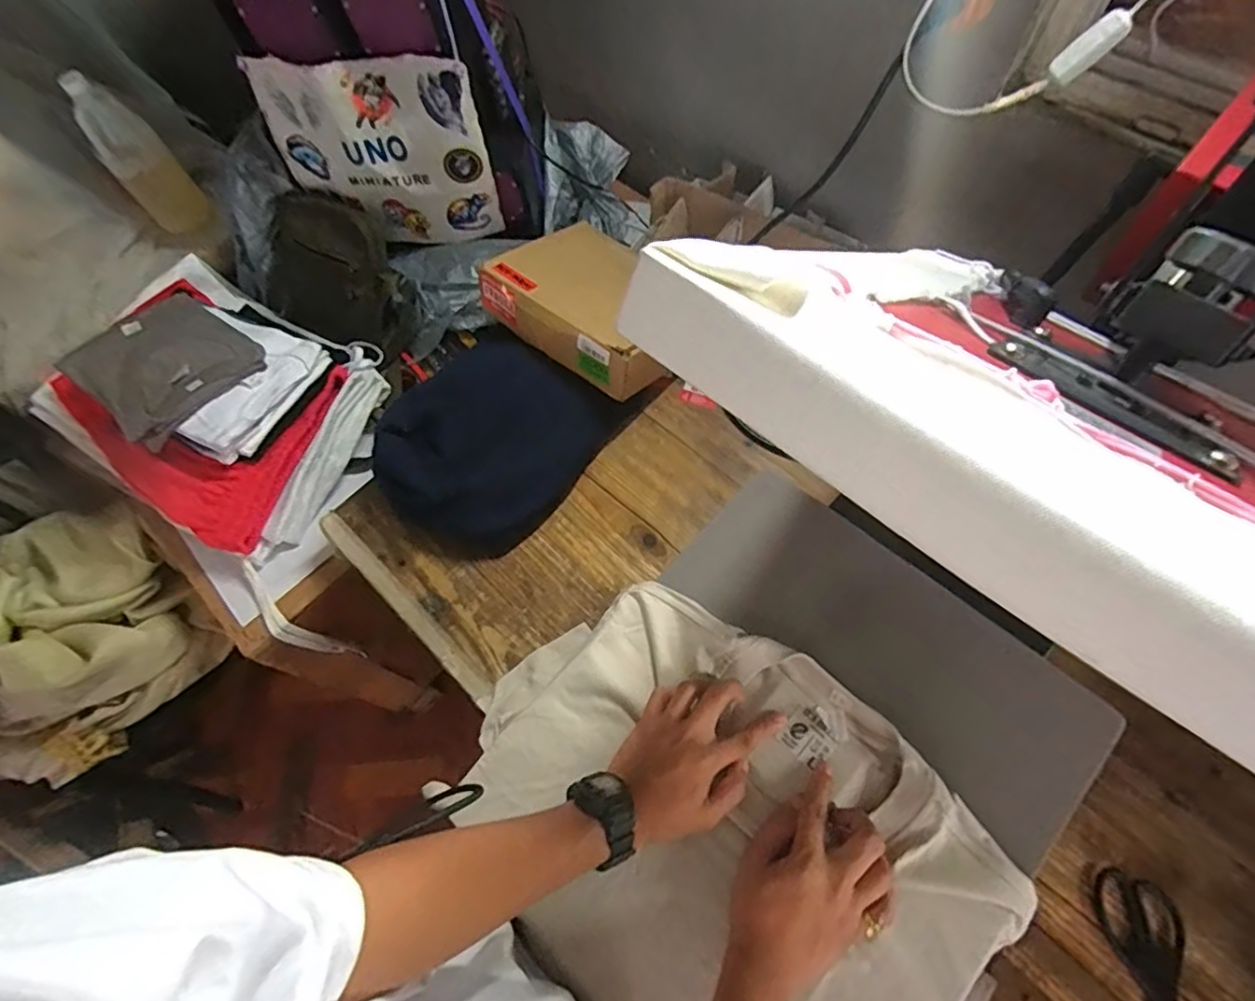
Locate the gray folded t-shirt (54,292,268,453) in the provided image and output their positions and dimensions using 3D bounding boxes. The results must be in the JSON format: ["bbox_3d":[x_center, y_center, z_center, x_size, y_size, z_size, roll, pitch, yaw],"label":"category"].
[{"bbox_3d":[-0.645,-0.194,0.852,0.212,0.060,0.199,33,70,17],"label":"gray folded t-shirt"}]

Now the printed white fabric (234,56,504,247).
[{"bbox_3d":[-0.330,-0.467,0.854,0.274,0.245,0.034,2,64,4],"label":"printed white fabric"}]

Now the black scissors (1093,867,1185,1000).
[{"bbox_3d":[0.471,0.430,0.536,0.068,0.009,0.193,-10,64,-2],"label":"black scissors"}]

